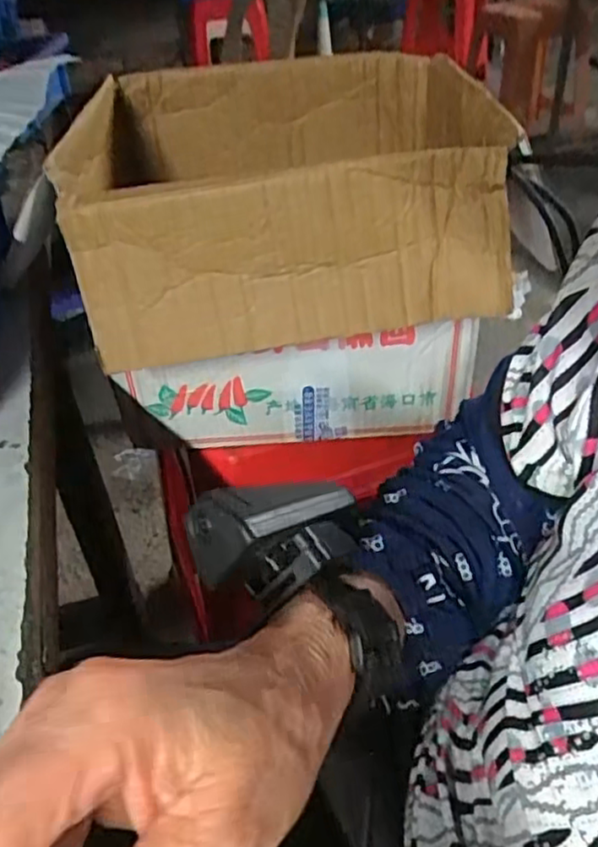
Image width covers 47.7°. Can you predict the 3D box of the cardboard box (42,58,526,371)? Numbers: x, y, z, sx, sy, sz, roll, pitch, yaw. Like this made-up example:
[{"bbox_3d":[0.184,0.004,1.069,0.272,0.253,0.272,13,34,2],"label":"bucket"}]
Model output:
[{"bbox_3d":[-0.017,-0.191,0.539,0.288,0.118,0.328,-7,39,-2],"label":"cardboard box"}]

